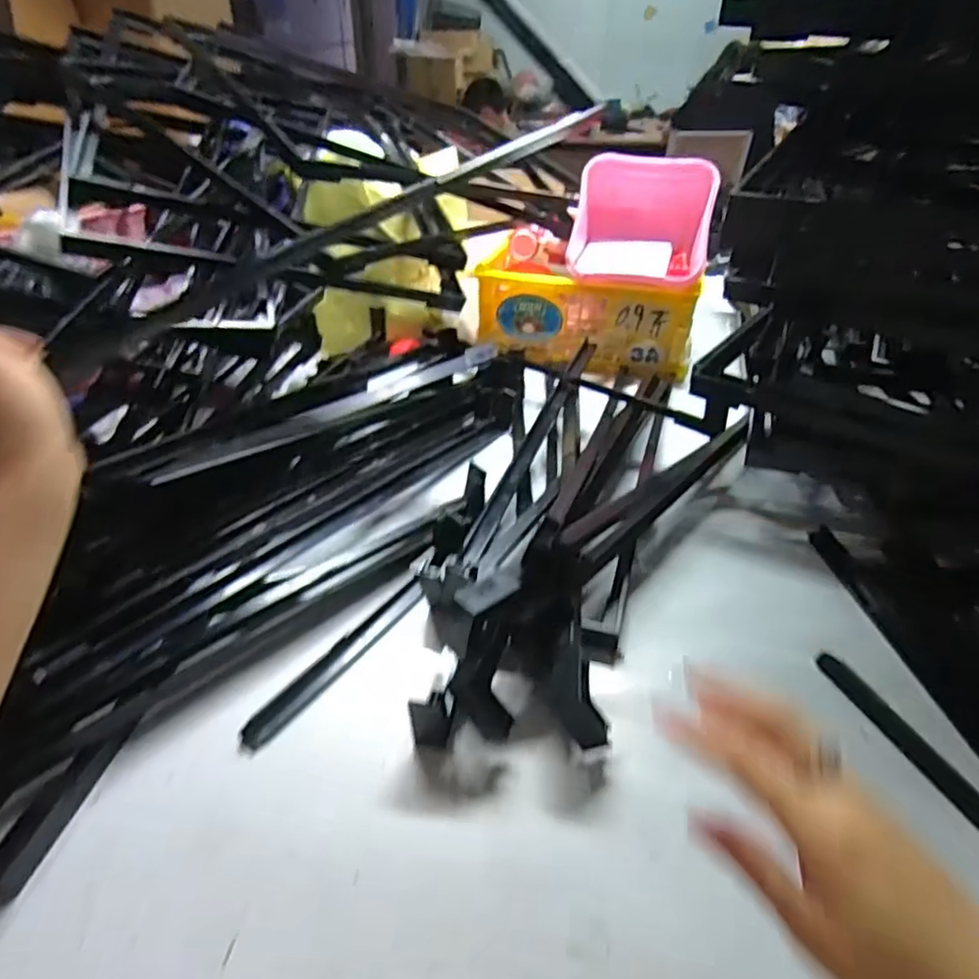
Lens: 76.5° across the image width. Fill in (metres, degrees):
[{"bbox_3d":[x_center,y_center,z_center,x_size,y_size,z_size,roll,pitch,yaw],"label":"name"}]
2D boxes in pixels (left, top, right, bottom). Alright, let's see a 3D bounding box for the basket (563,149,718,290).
[{"bbox_3d":[0.229,-0.403,0.932,0.204,0.143,0.153,8,37,13],"label":"basket"}]

